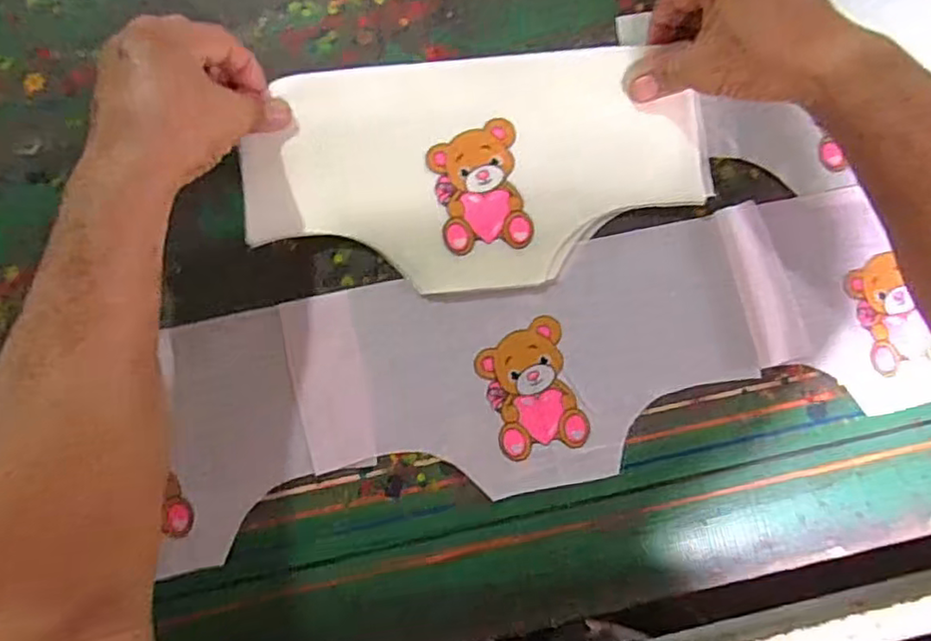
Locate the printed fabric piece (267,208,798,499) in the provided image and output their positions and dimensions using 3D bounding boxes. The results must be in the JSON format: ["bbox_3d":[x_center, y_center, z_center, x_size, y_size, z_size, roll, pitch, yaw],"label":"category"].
[{"bbox_3d":[0.058,0.029,0.419,0.326,0.007,0.150,-12,85,-4],"label":"printed fabric piece"}]

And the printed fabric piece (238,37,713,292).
[{"bbox_3d":[0.010,-0.101,0.431,0.304,0.005,0.157,-7,85,-4],"label":"printed fabric piece"}]

